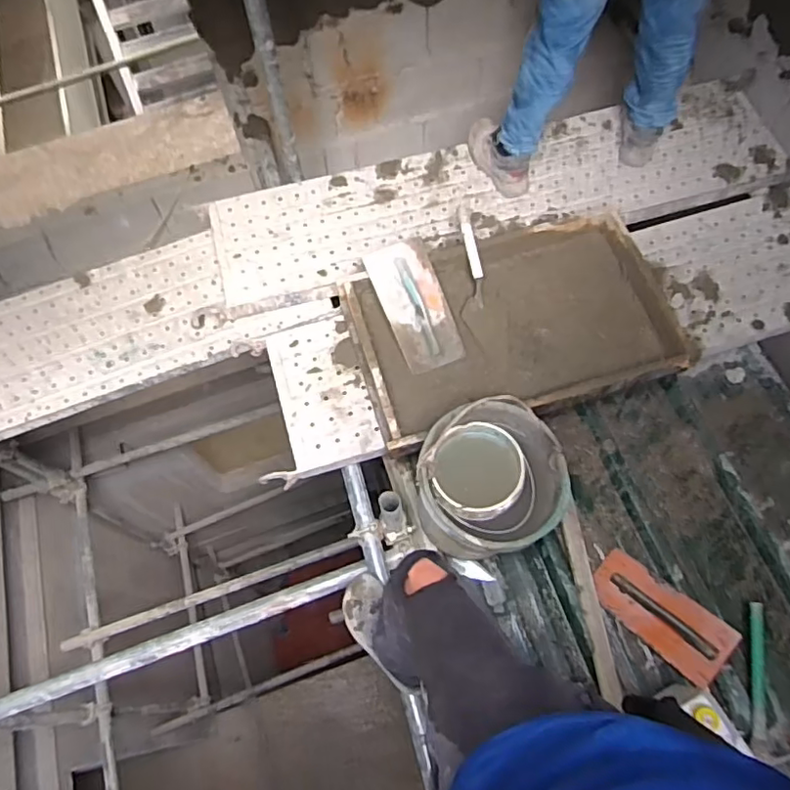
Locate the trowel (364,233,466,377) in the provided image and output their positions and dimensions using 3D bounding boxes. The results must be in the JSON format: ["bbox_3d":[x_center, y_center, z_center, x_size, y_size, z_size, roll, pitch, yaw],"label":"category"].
[{"bbox_3d":[0.056,-0.224,1.477,0.160,0.055,0.321,-20,84,-6],"label":"trowel"}]

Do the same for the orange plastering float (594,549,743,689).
[{"bbox_3d":[0.598,0.497,1.334,0.301,0.038,0.145,35,71,19],"label":"orange plastering float"}]

